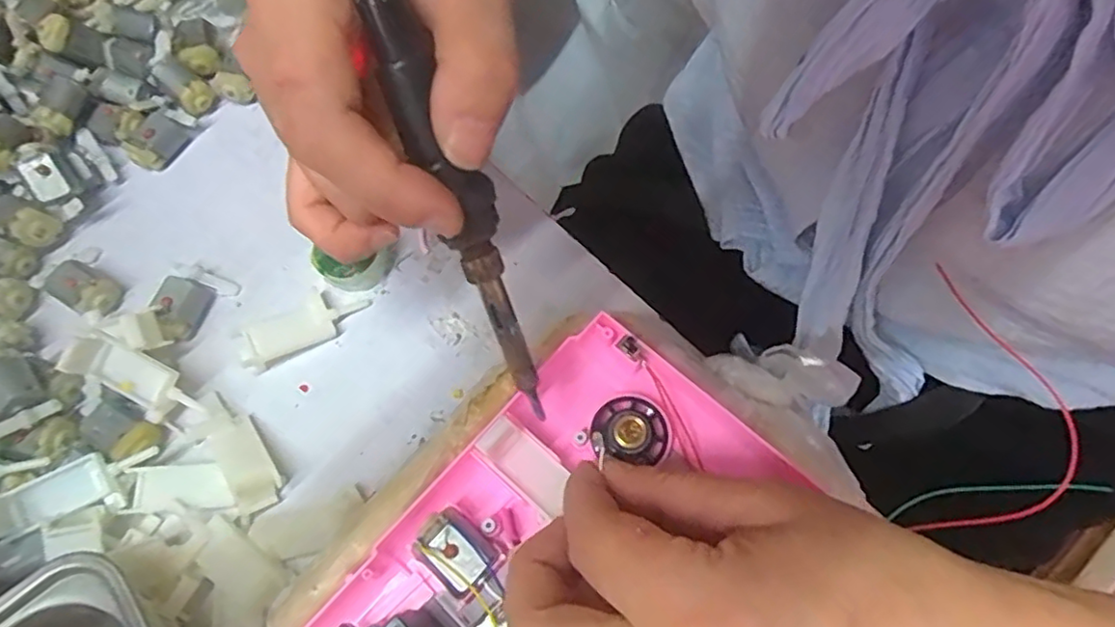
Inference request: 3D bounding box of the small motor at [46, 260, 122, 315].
[{"bbox_3d":[-0.220,-0.012,0.291,0.032,0.017,0.020,26,69,10],"label":"small motor"}]

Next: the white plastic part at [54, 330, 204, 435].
[{"bbox_3d":[-0.179,0.028,0.266,0.057,0.016,0.022,31,69,-4],"label":"white plastic part"}]

